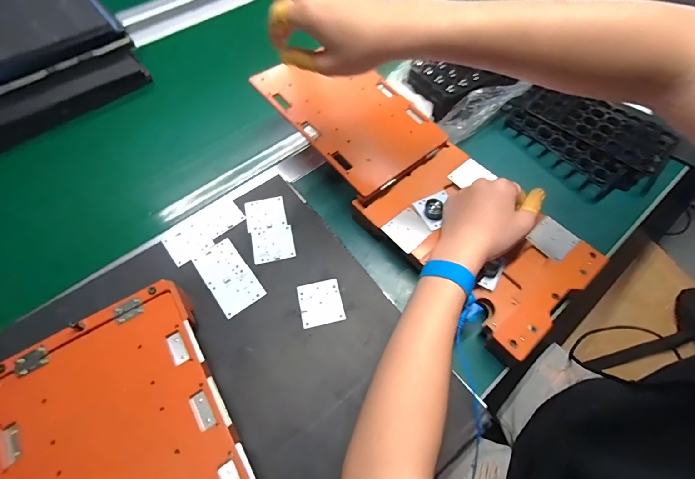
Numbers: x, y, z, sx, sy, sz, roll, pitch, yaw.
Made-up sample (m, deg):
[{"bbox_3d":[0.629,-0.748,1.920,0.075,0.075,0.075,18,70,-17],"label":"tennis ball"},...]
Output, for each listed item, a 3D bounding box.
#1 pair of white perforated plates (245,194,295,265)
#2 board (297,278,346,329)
[{"bbox_3d":[-0.095,-0.012,0.416,0.048,0.006,0.089,-14,61,-11],"label":"pair of white perforated plates"},{"bbox_3d":[-0.029,0.069,0.368,0.044,0.005,0.046,-11,61,-10],"label":"board"}]

